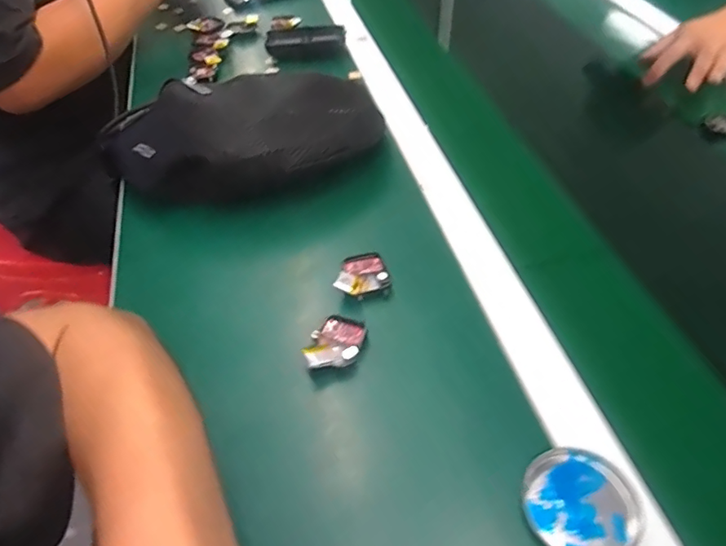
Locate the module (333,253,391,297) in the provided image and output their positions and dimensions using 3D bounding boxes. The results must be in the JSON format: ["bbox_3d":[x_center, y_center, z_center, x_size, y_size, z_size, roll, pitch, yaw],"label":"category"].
[{"bbox_3d":[-0.002,-0.001,0.429,0.046,0.015,0.044,-13,50,-10],"label":"module"}]

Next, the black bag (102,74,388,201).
[{"bbox_3d":[-0.114,-0.131,0.492,0.276,0.083,0.114,-8,49,-5],"label":"black bag"}]

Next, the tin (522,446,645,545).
[{"bbox_3d":[0.131,0.140,0.310,0.060,0.019,0.066,-1,49,1],"label":"tin"}]

